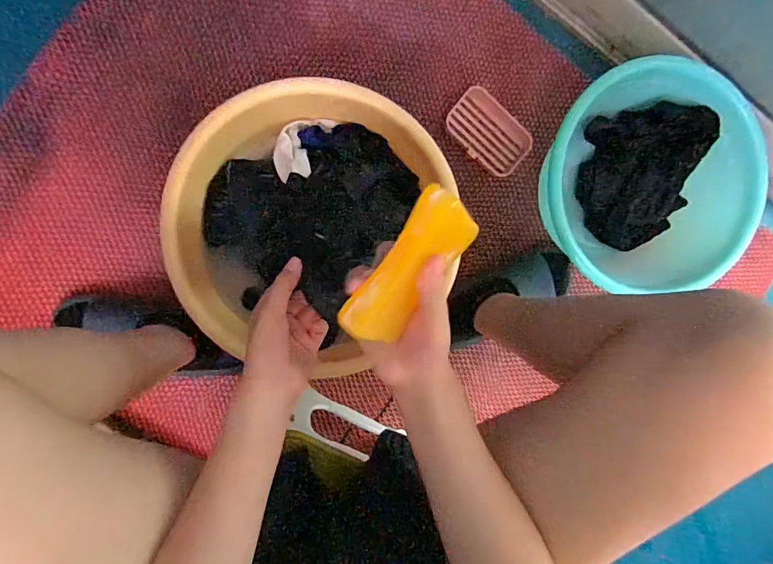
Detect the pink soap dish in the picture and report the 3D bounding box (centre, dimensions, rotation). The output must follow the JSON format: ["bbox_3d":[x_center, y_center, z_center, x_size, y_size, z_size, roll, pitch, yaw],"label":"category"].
[{"bbox_3d":[0.161,-0.234,0.703,0.133,0.031,0.090,37,86,-8],"label":"pink soap dish"}]

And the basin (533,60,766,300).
[{"bbox_3d":[0.372,-0.143,0.682,0.302,0.162,0.282,0,92,-8],"label":"basin"}]

